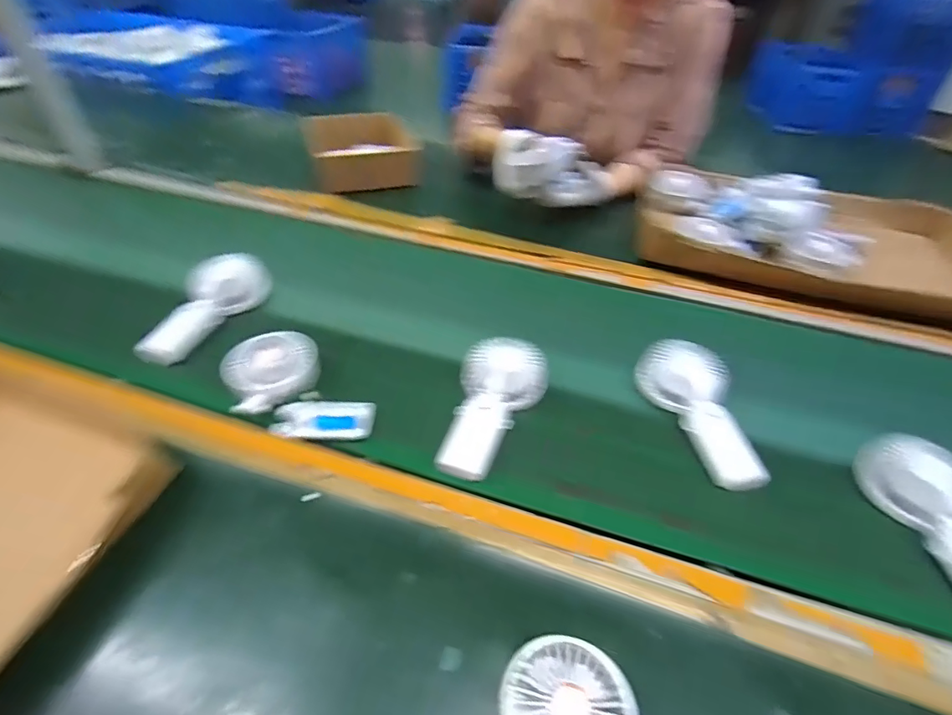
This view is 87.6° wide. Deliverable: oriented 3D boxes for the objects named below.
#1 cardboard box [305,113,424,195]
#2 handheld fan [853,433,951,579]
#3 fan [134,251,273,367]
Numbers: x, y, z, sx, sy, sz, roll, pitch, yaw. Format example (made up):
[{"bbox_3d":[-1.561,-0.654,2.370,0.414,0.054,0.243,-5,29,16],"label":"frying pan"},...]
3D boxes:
[{"bbox_3d":[-0.220,-0.412,0.998,0.203,0.083,0.138,-12,45,-16],"label":"cardboard box"},{"bbox_3d":[0.442,0.153,0.453,0.078,0.039,0.185,-8,45,-11],"label":"handheld fan"},{"bbox_3d":[-0.357,-0.064,0.640,0.075,0.045,0.184,15,46,13],"label":"fan"}]

